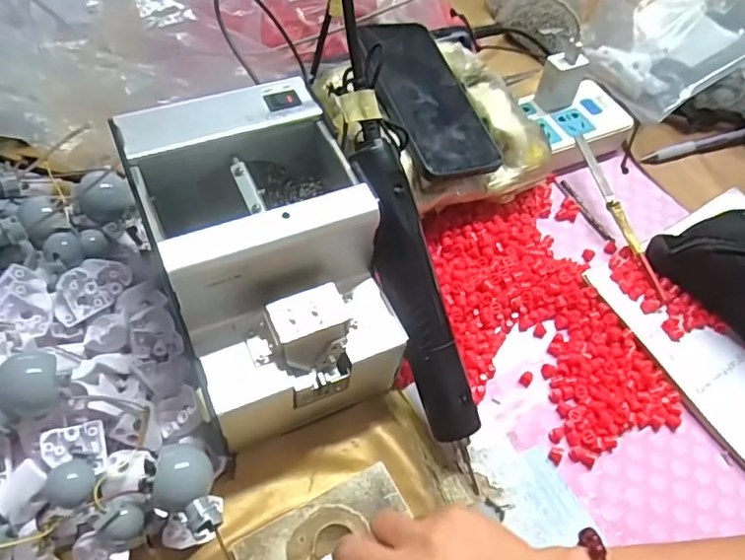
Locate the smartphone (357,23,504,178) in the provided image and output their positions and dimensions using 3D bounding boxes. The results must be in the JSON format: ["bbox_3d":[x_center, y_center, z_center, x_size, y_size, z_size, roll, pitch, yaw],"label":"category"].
[{"bbox_3d":[0.044,-0.164,0.500,0.086,0.011,0.179,-14,65,-28],"label":"smartphone"}]

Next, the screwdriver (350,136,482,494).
[{"bbox_3d":[0.032,0.019,0.375,0.037,0.030,0.224,-17,93,-17],"label":"screwdriver"}]

